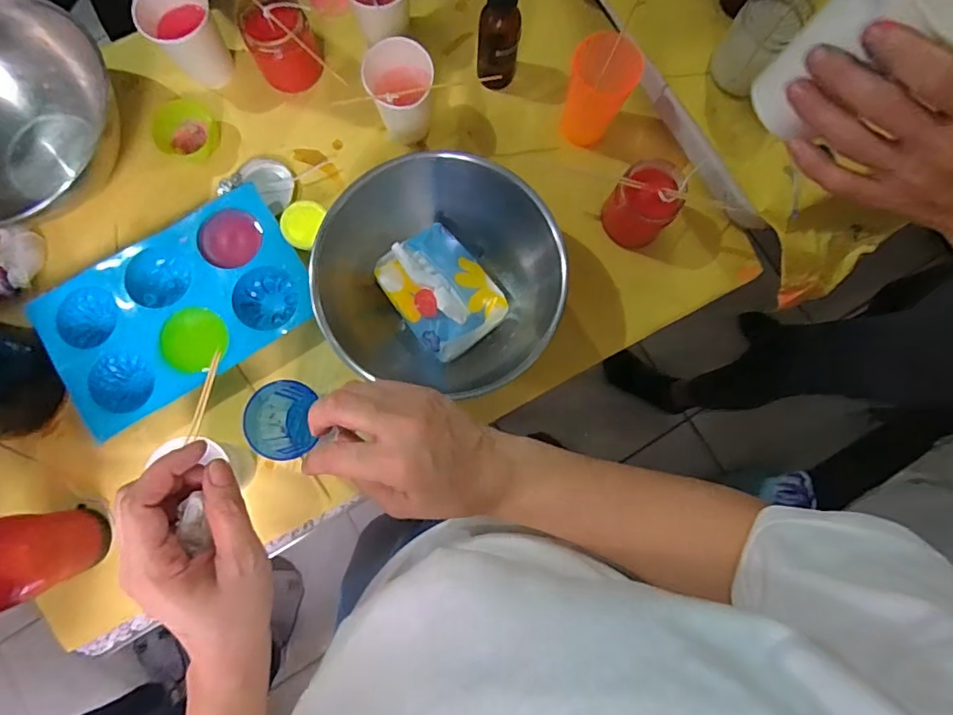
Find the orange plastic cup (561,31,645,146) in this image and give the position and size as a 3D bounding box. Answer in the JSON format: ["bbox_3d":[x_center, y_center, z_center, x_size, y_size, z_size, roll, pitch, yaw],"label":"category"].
[{"bbox_3d":[0.126,-0.277,0.546,0.066,0.106,0.057,15,83,1],"label":"orange plastic cup"}]

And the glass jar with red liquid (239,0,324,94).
[{"bbox_3d":[-0.206,-0.337,0.558,0.068,0.080,0.064,0,83,-1],"label":"glass jar with red liquid"}]

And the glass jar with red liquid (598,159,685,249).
[{"bbox_3d":[0.173,-0.158,0.543,0.063,0.074,0.064,0,83,-1],"label":"glass jar with red liquid"}]

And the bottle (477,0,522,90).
[{"bbox_3d":[0.026,-0.333,0.547,0.047,0.121,0.036,5,83,0],"label":"bottle"}]

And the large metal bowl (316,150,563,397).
[{"bbox_3d":[-0.044,-0.079,0.525,0.232,0.088,0.250,-38,85,-5],"label":"large metal bowl"}]

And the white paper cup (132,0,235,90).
[{"bbox_3d":[-0.310,-0.347,0.559,0.064,0.085,0.069,17,83,2],"label":"white paper cup"}]

